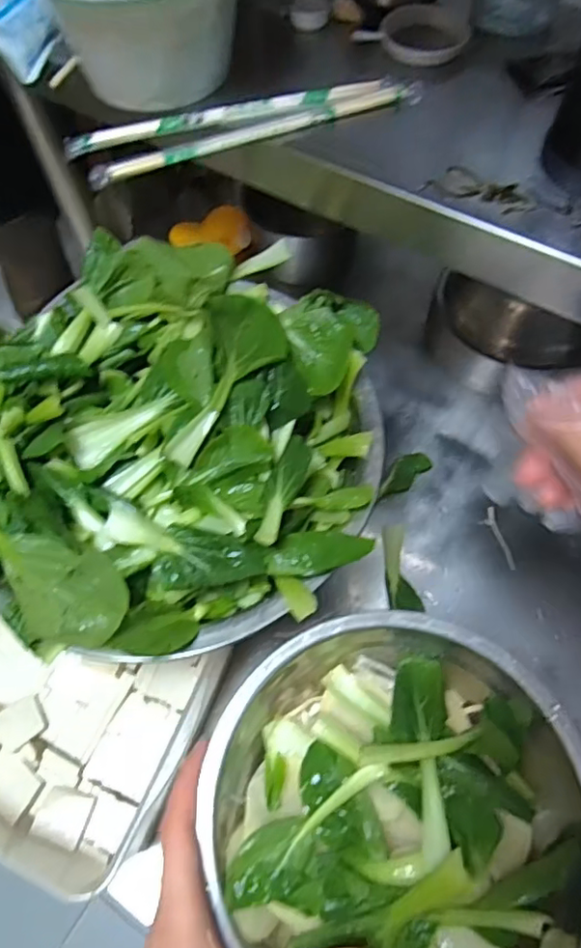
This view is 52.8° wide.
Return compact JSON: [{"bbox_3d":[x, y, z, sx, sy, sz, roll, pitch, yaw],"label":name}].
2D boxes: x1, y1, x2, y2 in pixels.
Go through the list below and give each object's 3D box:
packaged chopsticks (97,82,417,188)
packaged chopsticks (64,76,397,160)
[{"bbox_3d":[-0.023,-0.246,0.422,0.246,0.011,0.016,-18,64,-7],"label":"packaged chopsticks"},{"bbox_3d":[-0.045,-0.266,0.437,0.245,0.014,0.019,-11,63,-3],"label":"packaged chopsticks"}]

